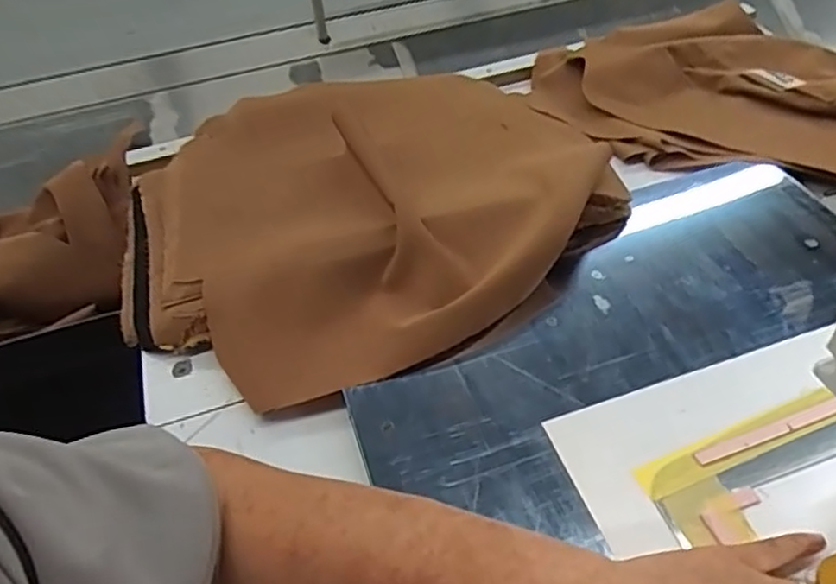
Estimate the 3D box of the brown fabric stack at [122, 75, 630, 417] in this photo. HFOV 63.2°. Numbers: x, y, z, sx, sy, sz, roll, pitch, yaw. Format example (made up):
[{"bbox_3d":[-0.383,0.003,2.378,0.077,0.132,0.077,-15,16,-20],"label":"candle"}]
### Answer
[{"bbox_3d":[-0.057,-0.098,0.641,0.455,0.054,0.401,-21,47,-15],"label":"brown fabric stack"}]

